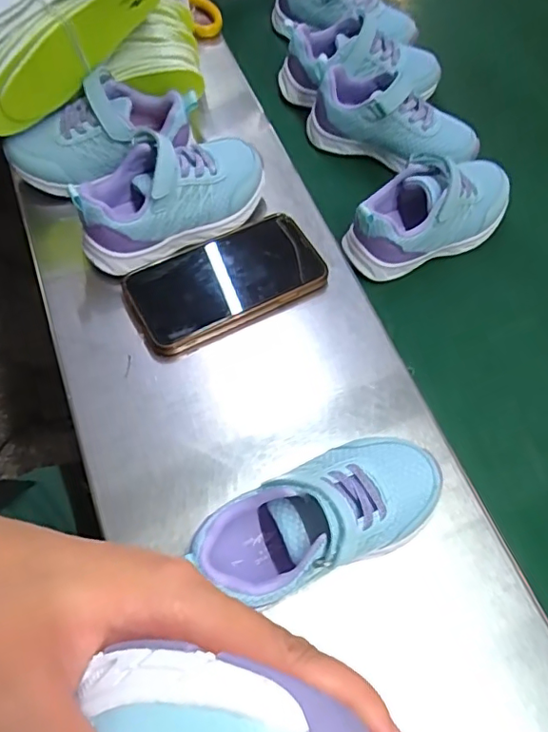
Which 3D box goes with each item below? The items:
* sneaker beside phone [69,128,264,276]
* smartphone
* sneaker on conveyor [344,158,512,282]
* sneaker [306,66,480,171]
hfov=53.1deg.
[{"bbox_3d":[-0.080,-0.137,0.443,0.161,0.083,0.066,-29,68,-16],"label":"sneaker beside phone"},{"bbox_3d":[-0.040,-0.072,0.438,0.152,0.014,0.091,-24,67,-13],"label":"smartphone"},{"bbox_3d":[0.138,-0.137,0.471,0.159,0.067,0.064,-23,66,-13],"label":"sneaker on conveyor"},{"bbox_3d":[0.115,-0.236,0.522,0.157,0.074,0.064,22,65,8],"label":"sneaker"}]

